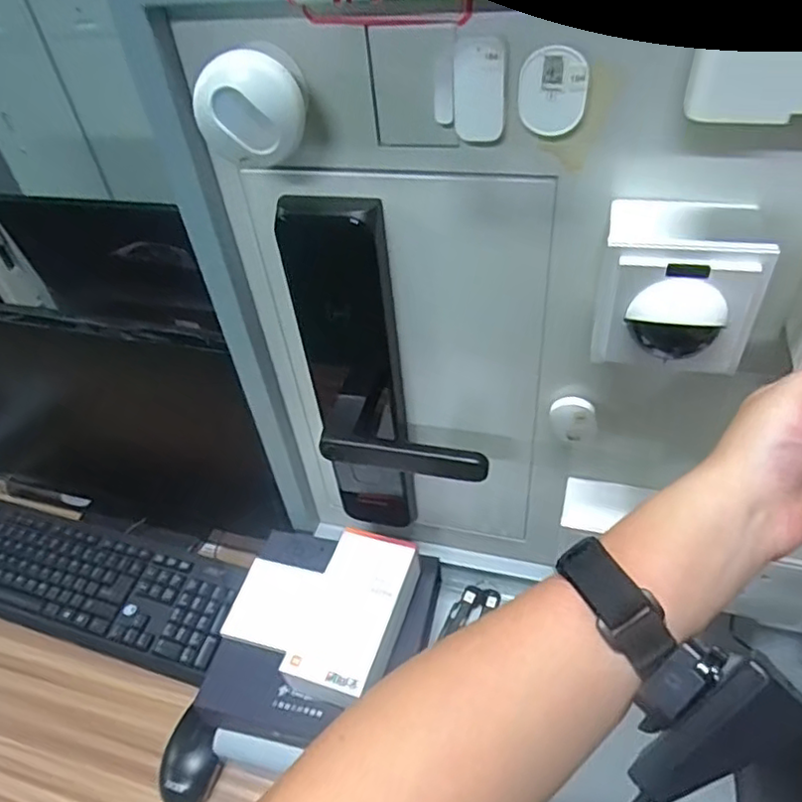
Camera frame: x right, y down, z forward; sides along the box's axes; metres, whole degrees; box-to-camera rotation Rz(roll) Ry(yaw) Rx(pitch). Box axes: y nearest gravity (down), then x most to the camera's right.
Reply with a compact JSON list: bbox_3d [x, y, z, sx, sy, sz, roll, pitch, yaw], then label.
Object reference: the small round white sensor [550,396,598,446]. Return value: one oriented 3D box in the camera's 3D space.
[{"bbox_3d":[0.143,0.016,0.511,0.037,0.044,0.013,8,46,16],"label":"small round white sensor"}]

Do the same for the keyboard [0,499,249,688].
[{"bbox_3d":[-0.410,0.230,0.795,0.423,0.035,0.137,10,46,18],"label":"keyboard"}]

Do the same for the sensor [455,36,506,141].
[{"bbox_3d":[0.045,-0.177,0.355,0.029,0.056,0.009,3,44,11],"label":"sensor"}]

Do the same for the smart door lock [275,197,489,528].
[{"bbox_3d":[-0.010,0.014,0.517,0.137,0.352,0.071,2,44,10],"label":"smart door lock"}]

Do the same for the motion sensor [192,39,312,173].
[{"bbox_3d":[-0.088,-0.180,0.373,0.061,0.055,0.064,-7,43,1],"label":"motion sensor"}]

